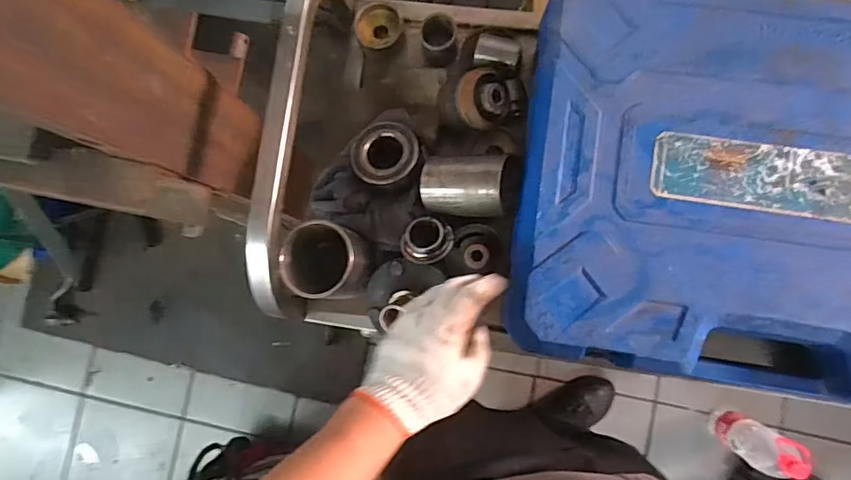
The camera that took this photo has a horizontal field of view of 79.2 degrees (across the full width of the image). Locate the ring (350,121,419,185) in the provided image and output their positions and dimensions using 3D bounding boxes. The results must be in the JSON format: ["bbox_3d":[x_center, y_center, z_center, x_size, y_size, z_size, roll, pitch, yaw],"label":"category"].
[{"bbox_3d":[-0.049,-0.107,0.624,0.080,0.027,0.083,-1,85,6],"label":"ring"}]

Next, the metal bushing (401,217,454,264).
[{"bbox_3d":[0.001,0.002,0.598,0.056,0.021,0.055,-1,85,6],"label":"metal bushing"}]

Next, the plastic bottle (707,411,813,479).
[{"bbox_3d":[0.719,0.440,1.113,0.088,0.245,0.085,-1,85,6],"label":"plastic bottle"}]

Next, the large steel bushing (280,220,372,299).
[{"bbox_3d":[-0.113,0.027,0.603,0.093,0.081,0.081,1,85,6],"label":"large steel bushing"}]

